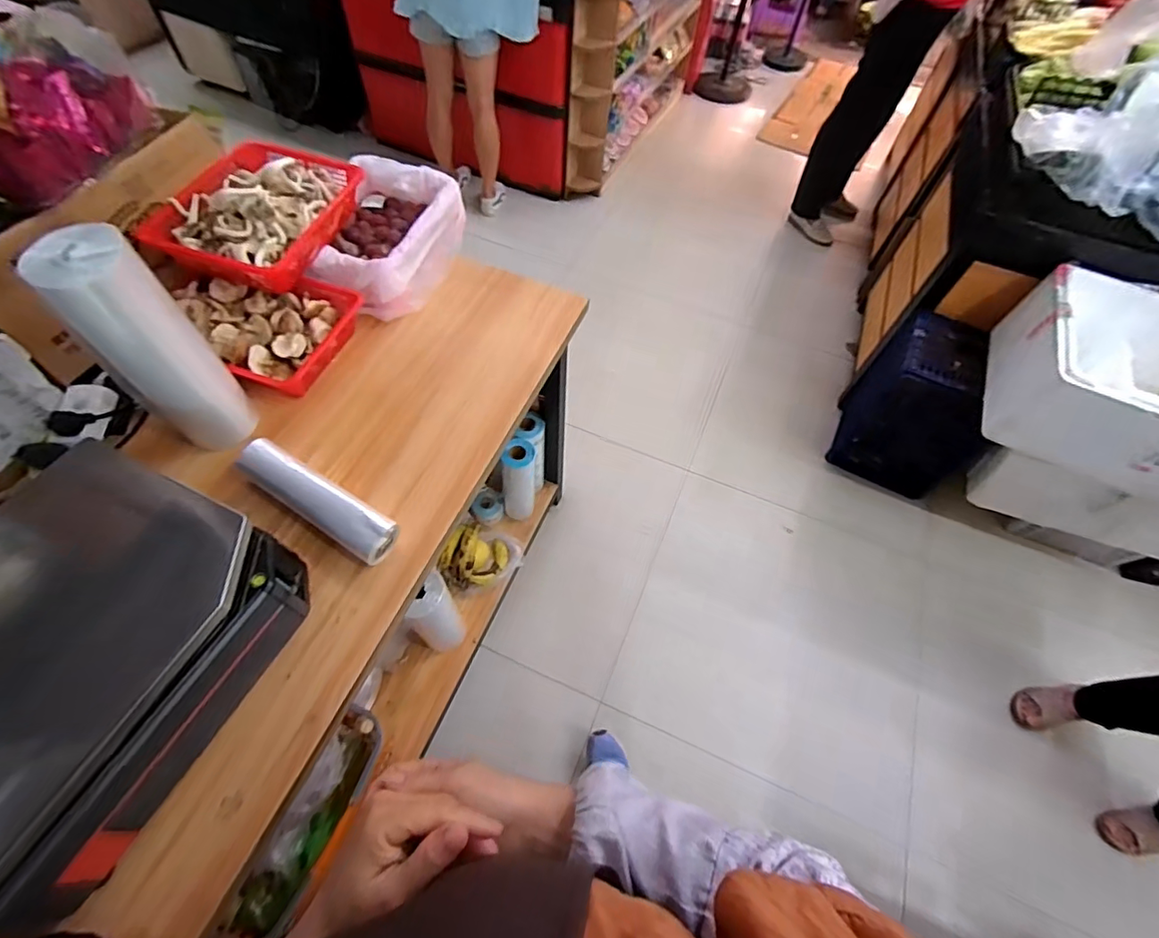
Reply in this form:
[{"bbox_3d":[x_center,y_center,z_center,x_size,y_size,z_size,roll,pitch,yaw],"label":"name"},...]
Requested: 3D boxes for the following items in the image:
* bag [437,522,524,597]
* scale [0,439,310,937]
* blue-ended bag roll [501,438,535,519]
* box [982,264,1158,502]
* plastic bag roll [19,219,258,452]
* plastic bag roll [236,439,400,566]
[{"bbox_3d":[-0.262,0.243,1.377,0.155,0.124,0.208,32,62,15],"label":"bag"},{"bbox_3d":[-0.550,0.205,0.566,0.335,0.167,0.392,24,61,11],"label":"scale"},{"bbox_3d":[-0.160,0.031,1.371,0.086,0.285,0.091,0,59,-4],"label":"blue-ended bag roll"},{"bbox_3d":[1.337,-0.170,1.222,0.572,0.257,0.405,25,60,11],"label":"box"},{"bbox_3d":[-0.555,-0.153,0.673,0.091,0.311,0.108,35,64,16],"label":"plastic bag roll"},{"bbox_3d":[-0.372,0.042,0.718,0.262,0.049,0.058,29,62,13],"label":"plastic bag roll"}]

